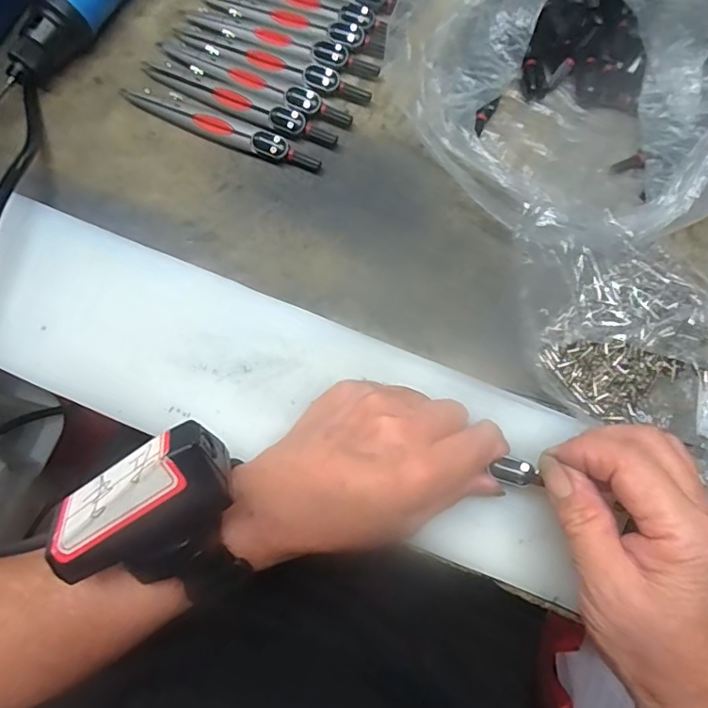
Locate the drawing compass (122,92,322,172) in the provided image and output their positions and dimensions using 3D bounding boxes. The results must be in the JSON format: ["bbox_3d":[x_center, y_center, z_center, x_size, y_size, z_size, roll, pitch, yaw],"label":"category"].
[{"bbox_3d":[-0.080,-0.135,0.324,0.126,0.013,0.013,22,78,3],"label":"drawing compass"}]

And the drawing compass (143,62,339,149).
[{"bbox_3d":[-0.070,-0.154,0.327,0.126,0.012,0.020,27,79,4],"label":"drawing compass"}]

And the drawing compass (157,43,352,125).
[{"bbox_3d":[-0.062,-0.166,0.329,0.126,0.009,0.019,25,78,4],"label":"drawing compass"}]

